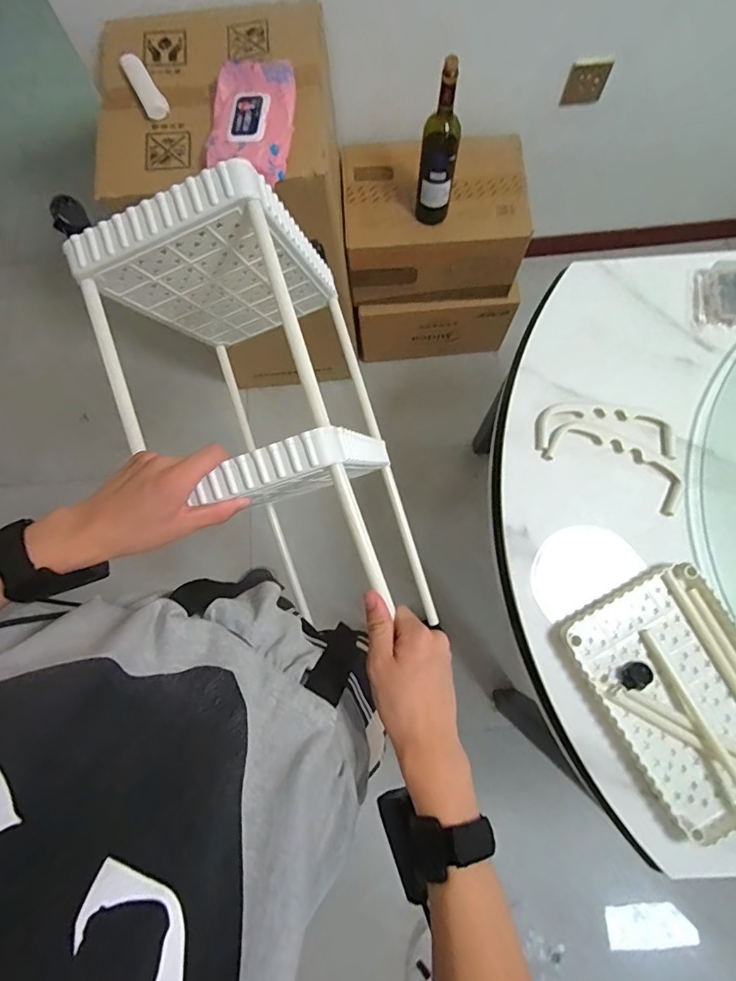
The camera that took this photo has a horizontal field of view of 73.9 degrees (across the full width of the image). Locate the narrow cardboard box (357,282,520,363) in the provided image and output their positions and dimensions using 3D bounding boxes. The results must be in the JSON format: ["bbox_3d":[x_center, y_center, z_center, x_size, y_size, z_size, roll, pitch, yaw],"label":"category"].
[{"bbox_3d":[0.189,-0.465,1.434,0.427,0.255,0.047,-7,77,0],"label":"narrow cardboard box"}]

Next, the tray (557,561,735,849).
[{"bbox_3d":[0.398,0.254,0.616,0.199,0.034,0.292,-30,78,-5],"label":"tray"}]

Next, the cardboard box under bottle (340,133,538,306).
[{"bbox_3d":[0.153,-0.665,1.204,0.407,0.224,0.291,-5,77,0],"label":"cardboard box under bottle"}]

